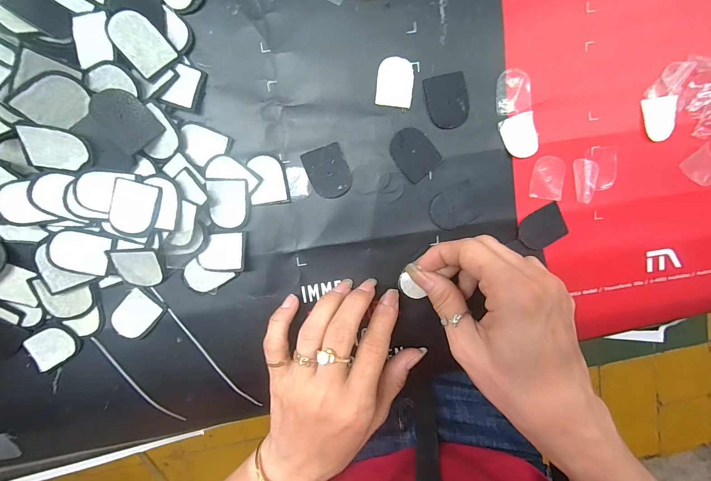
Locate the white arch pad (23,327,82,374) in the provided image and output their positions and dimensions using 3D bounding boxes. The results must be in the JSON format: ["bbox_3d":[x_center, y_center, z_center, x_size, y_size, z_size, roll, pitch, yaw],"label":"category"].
[{"bbox_3d":[-0.202,0.071,0.216,0.033,0.004,0.026,-32,99,0],"label":"white arch pad"}]

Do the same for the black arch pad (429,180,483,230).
[{"bbox_3d":[0.070,-0.023,0.228,0.034,0.004,0.028,-24,99,-1],"label":"black arch pad"}]

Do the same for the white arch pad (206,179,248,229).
[{"bbox_3d":[-0.083,-0.024,0.214,0.024,0.004,0.031,-3,98,-4],"label":"white arch pad"}]

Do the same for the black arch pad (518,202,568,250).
[{"bbox_3d":[0.135,-0.008,0.233,0.033,0.004,0.026,-31,99,0],"label":"black arch pad"}]

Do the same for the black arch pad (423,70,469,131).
[{"bbox_3d":[0.063,-0.094,0.219,0.028,0.004,0.035,-14,98,-3],"label":"black arch pad"}]

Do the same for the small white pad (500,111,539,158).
[{"bbox_3d":[0.115,-0.073,0.225,0.023,0.004,0.029,-20,98,-2],"label":"small white pad"}]

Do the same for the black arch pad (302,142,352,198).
[{"bbox_3d":[-0.018,-0.046,0.219,0.028,0.004,0.034,-21,98,-2],"label":"black arch pad"}]

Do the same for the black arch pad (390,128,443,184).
[{"bbox_3d":[0.040,-0.060,0.221,0.027,0.004,0.034,-40,98,1],"label":"black arch pad"}]

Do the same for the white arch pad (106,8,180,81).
[{"bbox_3d":[-0.124,-0.115,0.188,0.025,0.004,0.033,-50,127,-16],"label":"white arch pad"}]

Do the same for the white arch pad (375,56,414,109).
[{"bbox_3d":[0.027,-0.105,0.214,0.024,0.004,0.030,4,97,-5],"label":"white arch pad"}]

